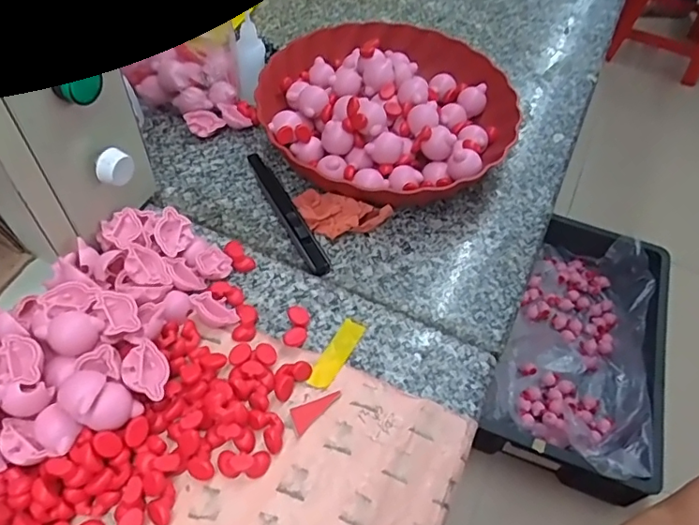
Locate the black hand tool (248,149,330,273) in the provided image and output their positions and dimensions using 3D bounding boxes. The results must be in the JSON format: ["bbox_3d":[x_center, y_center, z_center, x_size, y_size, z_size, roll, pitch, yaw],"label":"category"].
[{"bbox_3d":[-0.056,-0.048,0.474,0.019,0.012,0.153,-19,56,-19],"label":"black hand tool"}]

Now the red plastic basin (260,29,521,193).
[{"bbox_3d":[0.037,-0.151,0.526,0.236,0.061,0.236,23,53,12],"label":"red plastic basin"}]

